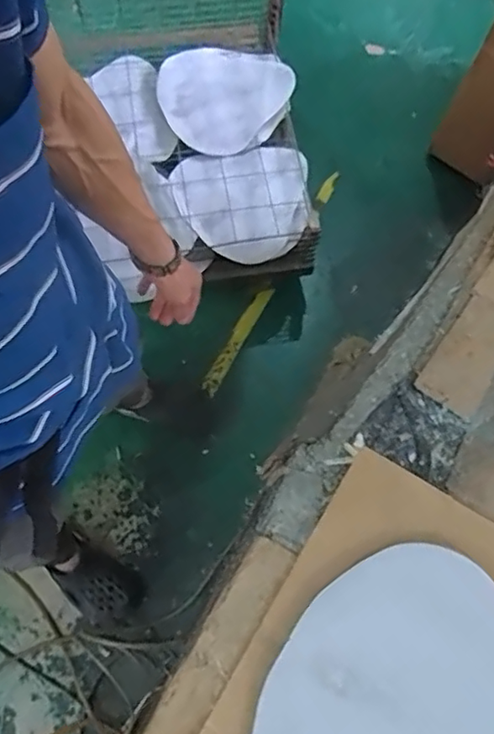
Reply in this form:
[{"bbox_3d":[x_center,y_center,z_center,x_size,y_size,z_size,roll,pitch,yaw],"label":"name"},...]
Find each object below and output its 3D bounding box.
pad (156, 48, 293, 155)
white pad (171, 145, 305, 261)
[{"bbox_3d":[-0.081,-0.729,1.567,0.312,0.051,0.361,35,72,10],"label":"pad"},{"bbox_3d":[0.002,-0.408,1.454,0.337,0.047,0.303,-15,71,-8],"label":"white pad"}]

